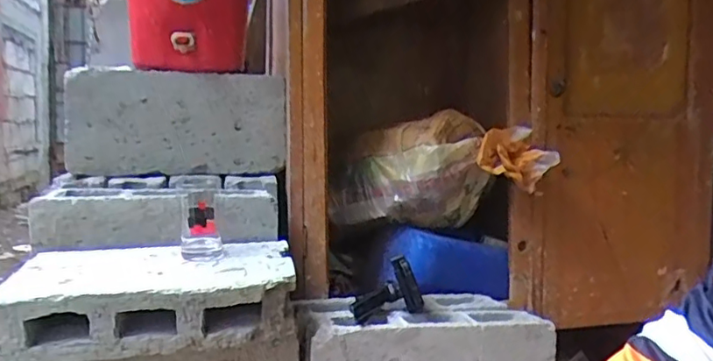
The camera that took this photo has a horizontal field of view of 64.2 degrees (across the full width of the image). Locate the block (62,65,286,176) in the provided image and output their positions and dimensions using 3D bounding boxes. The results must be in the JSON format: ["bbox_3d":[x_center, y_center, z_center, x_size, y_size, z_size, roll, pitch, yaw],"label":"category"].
[{"bbox_3d":[-0.334,-0.110,1.093,0.403,0.190,0.113,-2,6,-28],"label":"block"}]

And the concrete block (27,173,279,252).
[{"bbox_3d":[-0.344,0.049,1.019,0.392,0.104,0.180,0,5,-11],"label":"concrete block"}]

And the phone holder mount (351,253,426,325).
[{"bbox_3d":[0.053,0.184,0.930,0.108,0.105,0.122,1,5,3],"label":"phone holder mount"}]

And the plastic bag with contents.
[{"bbox_3d":[0.161,-0.019,1.167,0.451,0.229,0.176,-12,3,11],"label":"plastic bag with contents"}]

